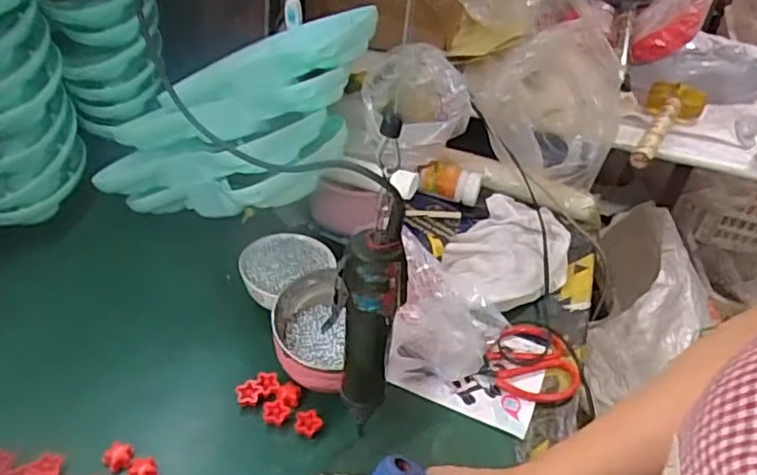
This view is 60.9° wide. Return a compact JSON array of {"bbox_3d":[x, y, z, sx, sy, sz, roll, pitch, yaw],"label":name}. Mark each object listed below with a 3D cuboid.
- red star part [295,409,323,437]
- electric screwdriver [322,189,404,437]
[{"bbox_3d":[-0.069,0.185,0.639,0.026,0.018,0.024,5,38,-3],"label":"red star part"},{"bbox_3d":[-0.012,0.066,0.534,0.051,0.237,0.033,11,38,5],"label":"electric screwdriver"}]

